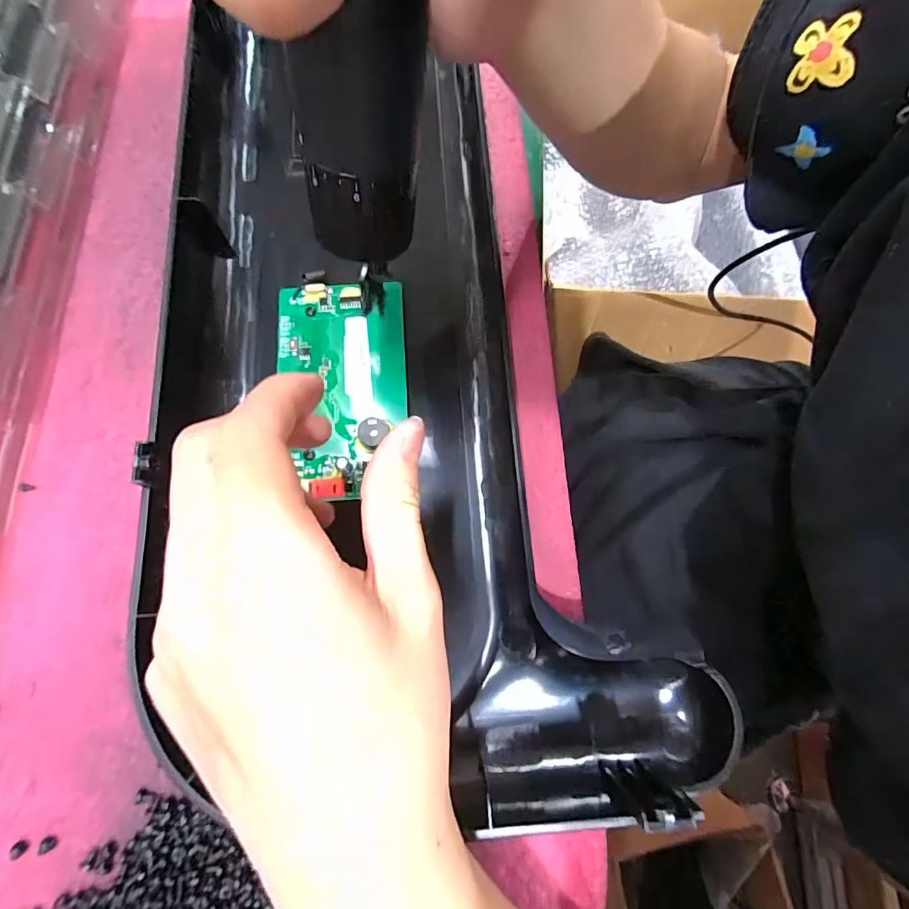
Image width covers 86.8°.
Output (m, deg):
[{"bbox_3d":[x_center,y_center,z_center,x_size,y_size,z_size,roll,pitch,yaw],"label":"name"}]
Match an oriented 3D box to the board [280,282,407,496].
[{"bbox_3d":[-0.052,-0.032,0.222,0.059,0.008,0.104,-3,74,-3],"label":"board"}]

